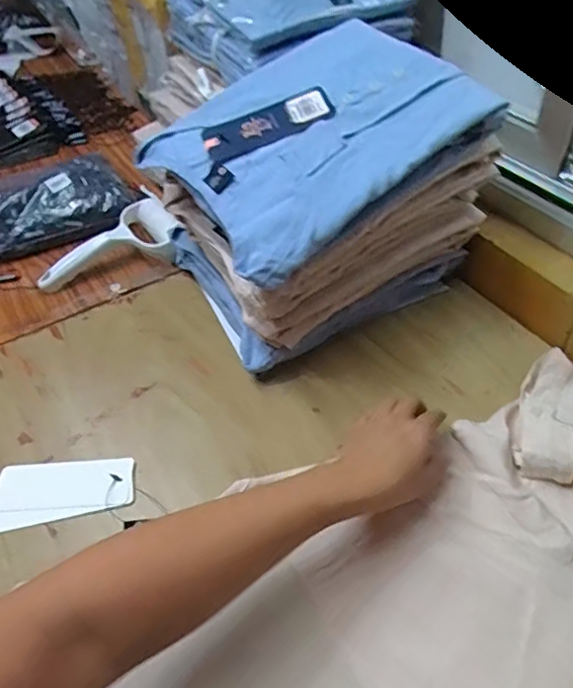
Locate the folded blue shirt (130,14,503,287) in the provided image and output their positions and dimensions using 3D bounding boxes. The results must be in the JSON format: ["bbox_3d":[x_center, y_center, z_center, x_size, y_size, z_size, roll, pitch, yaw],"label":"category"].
[{"bbox_3d":[0.022,-0.194,0.512,0.268,0.022,0.209,-37,62,-11],"label":"folded blue shirt"}]

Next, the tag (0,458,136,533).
[{"bbox_3d":[-0.194,0.127,0.487,0.119,0.007,0.059,-7,50,-1],"label":"tag"}]

